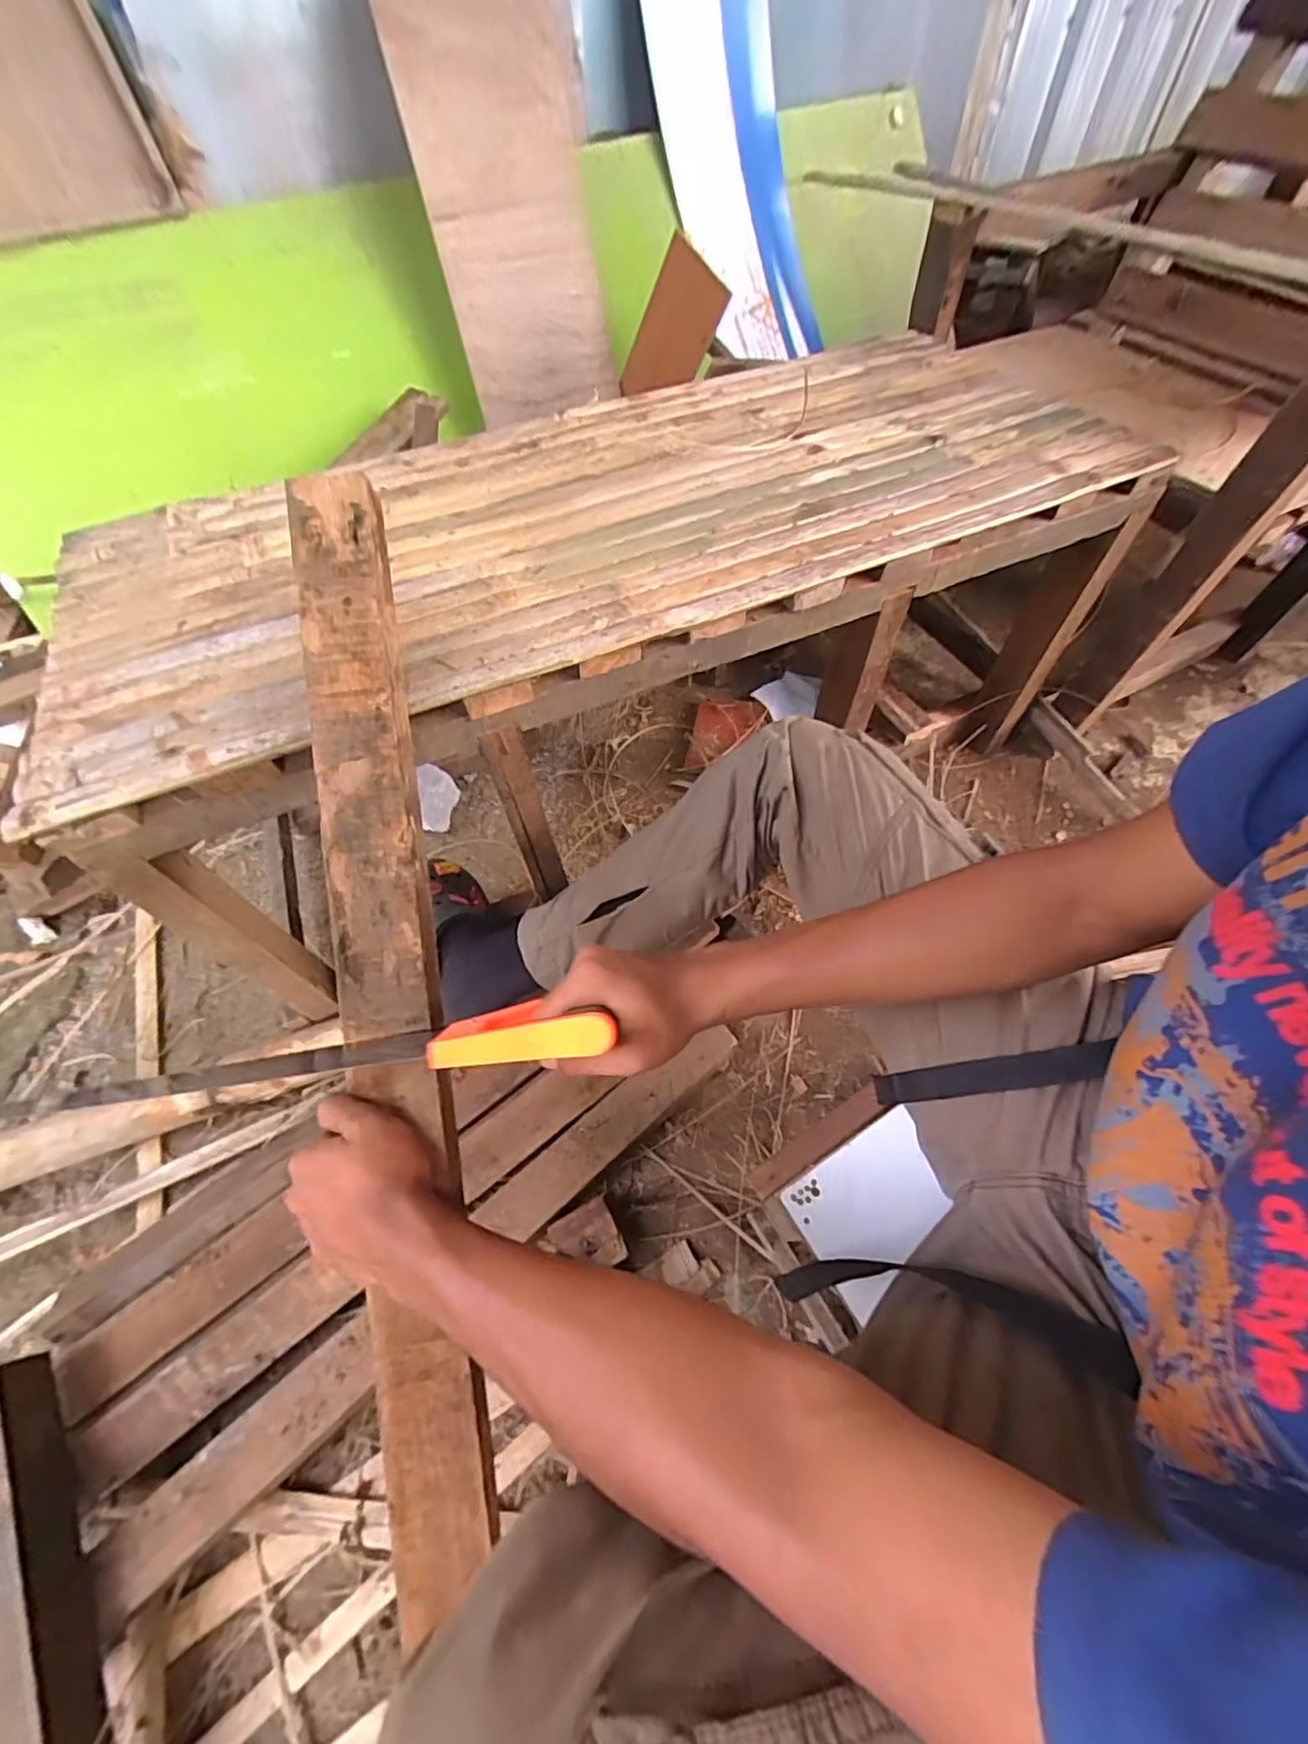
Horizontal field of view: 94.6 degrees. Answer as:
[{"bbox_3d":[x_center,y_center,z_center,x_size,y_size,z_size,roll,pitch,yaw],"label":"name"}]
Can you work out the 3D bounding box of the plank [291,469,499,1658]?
[{"bbox_3d":[-0.183,0.077,0.415,0.062,0.019,0.744,-9,84,-3],"label":"plank"}]

